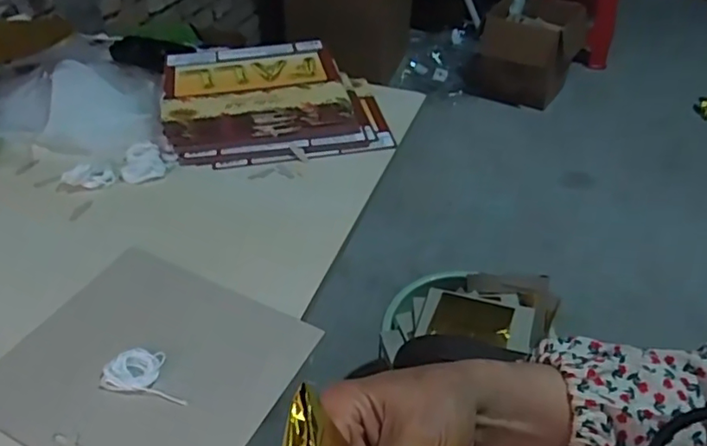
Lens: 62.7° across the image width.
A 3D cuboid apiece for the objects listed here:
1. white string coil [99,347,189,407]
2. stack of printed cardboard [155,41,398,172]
[{"bbox_3d":[-0.140,0.103,0.397,0.061,0.008,0.030,7,41,9],"label":"white string coil"},{"bbox_3d":[-0.089,-0.142,0.649,0.231,0.041,0.195,-9,41,-9],"label":"stack of printed cardboard"}]

